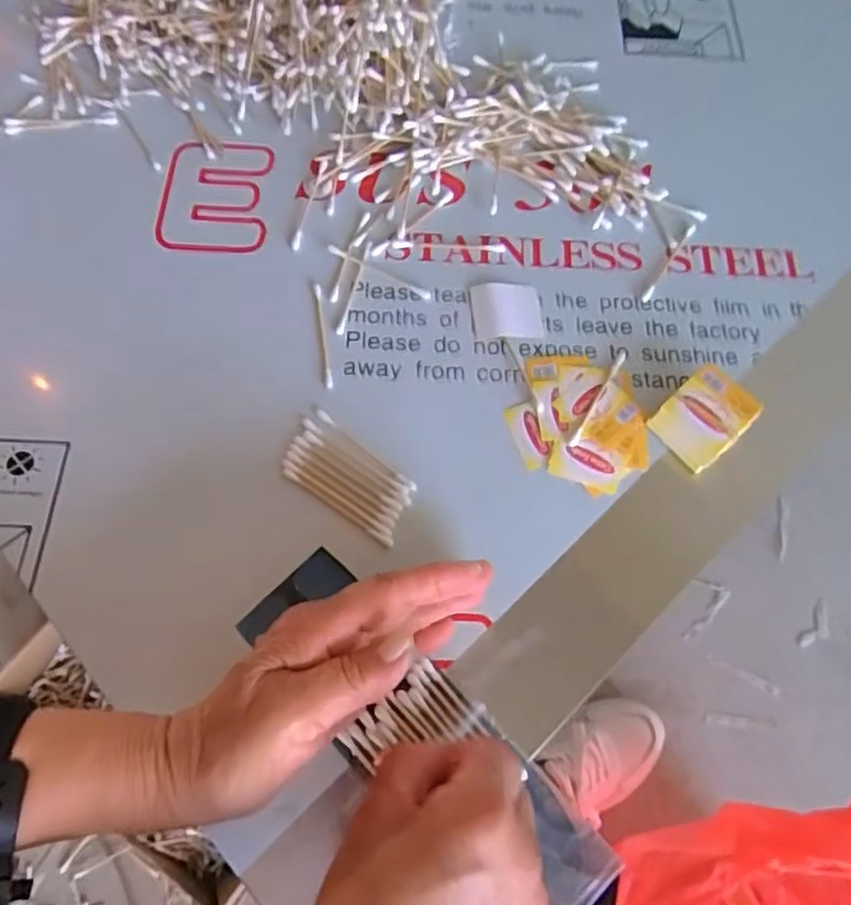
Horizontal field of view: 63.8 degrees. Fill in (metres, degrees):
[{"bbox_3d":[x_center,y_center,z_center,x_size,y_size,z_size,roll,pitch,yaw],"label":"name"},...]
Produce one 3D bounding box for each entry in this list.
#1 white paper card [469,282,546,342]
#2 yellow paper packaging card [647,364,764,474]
[{"bbox_3d":[0.050,-0.088,0.425,0.042,0.004,0.041,-3,67,-4],"label":"white paper card"},{"bbox_3d":[0.159,-0.020,0.390,0.051,0.024,0.040,-40,74,-17],"label":"yellow paper packaging card"}]

